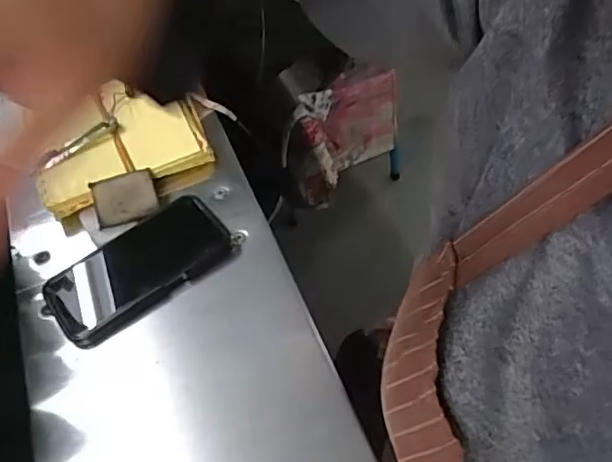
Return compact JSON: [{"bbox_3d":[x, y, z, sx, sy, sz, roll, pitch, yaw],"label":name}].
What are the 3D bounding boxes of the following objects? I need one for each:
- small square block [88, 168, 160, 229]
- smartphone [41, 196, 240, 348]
[{"bbox_3d":[-0.178,-0.034,0.575,0.063,0.012,0.045,-19,99,-21],"label":"small square block"},{"bbox_3d":[-0.155,0.033,0.540,0.167,0.025,0.081,-33,63,-18],"label":"smartphone"}]

